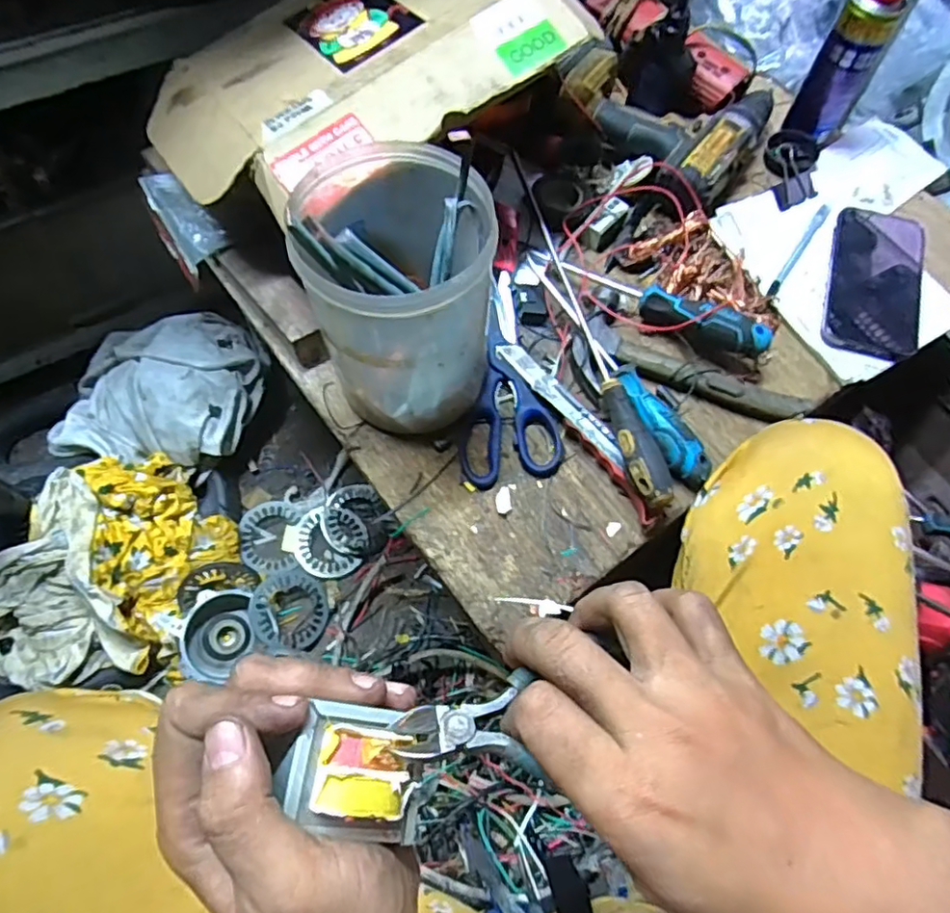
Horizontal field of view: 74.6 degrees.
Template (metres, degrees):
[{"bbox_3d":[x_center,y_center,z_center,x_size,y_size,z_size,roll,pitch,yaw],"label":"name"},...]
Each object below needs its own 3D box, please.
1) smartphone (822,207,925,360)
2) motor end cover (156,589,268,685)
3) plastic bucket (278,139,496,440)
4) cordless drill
[{"bbox_3d":[0.369,-0.163,0.576,0.077,0.015,0.150,12,74,15],"label":"smartphone"},{"bbox_3d":[-0.305,0.210,0.731,0.103,0.053,0.091,-26,68,-15],"label":"motor end cover"},{"bbox_3d":[-0.052,-0.119,0.476,0.131,0.180,0.136,1,64,-3],"label":"plastic bucket"},{"bbox_3d":[0.203,-0.357,0.636,0.190,0.058,0.193,-41,72,-20],"label":"cordless drill"}]

